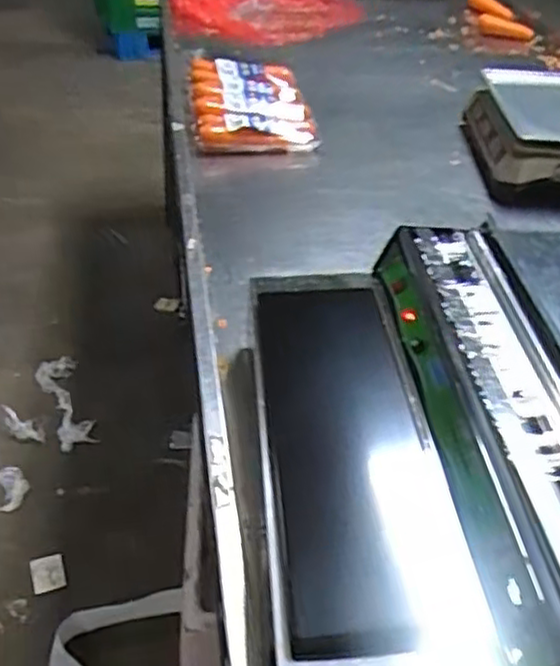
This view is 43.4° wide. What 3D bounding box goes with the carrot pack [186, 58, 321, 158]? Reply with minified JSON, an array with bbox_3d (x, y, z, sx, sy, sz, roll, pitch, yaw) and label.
[{"bbox_3d":[-0.059,-0.445,1.352,0.207,0.071,0.356,-2,39,-10],"label":"carrot pack"}]

